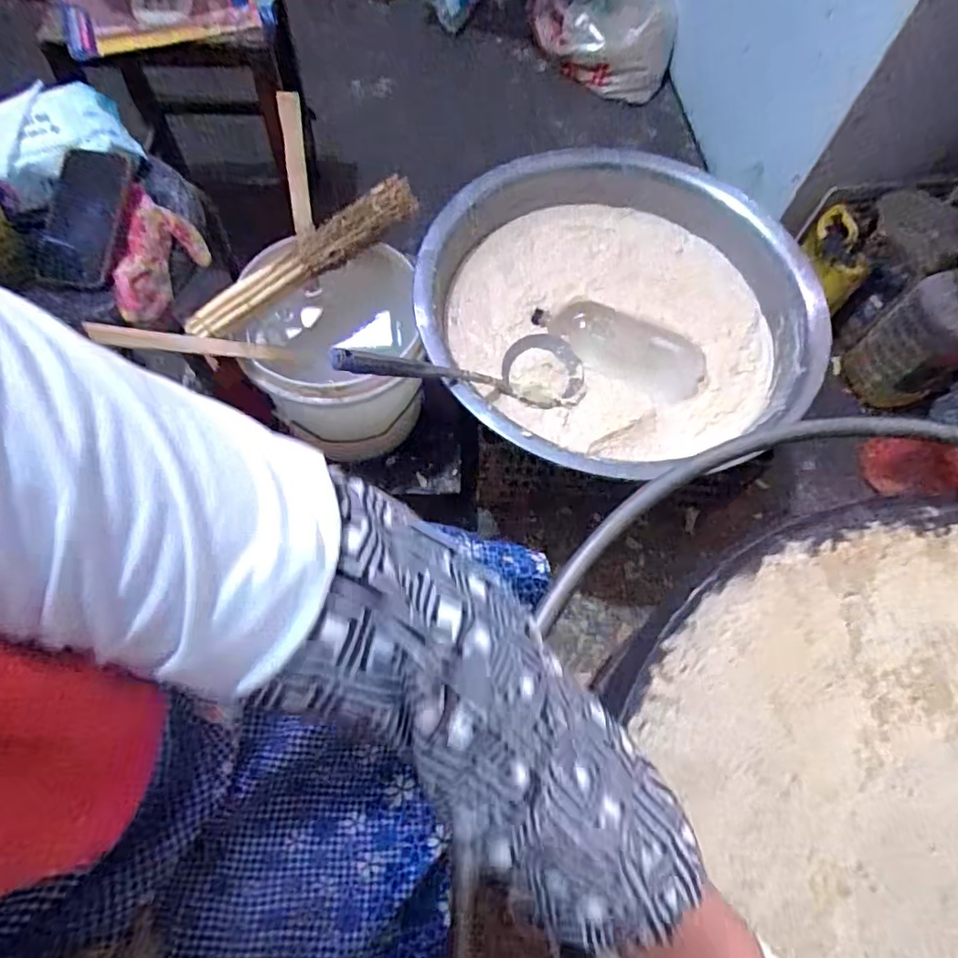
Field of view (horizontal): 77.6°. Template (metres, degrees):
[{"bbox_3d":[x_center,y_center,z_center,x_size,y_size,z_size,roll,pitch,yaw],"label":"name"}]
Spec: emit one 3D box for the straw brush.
[{"bbox_3d":[-0.214,-0.295,0.773,0.327,0.045,0.056,-41,74,-19],"label":"straw brush"}]

